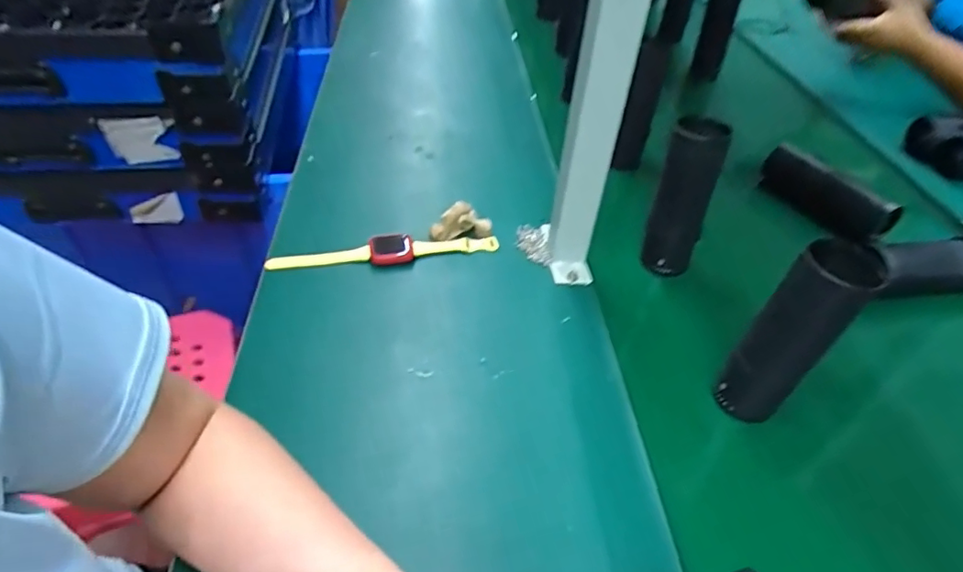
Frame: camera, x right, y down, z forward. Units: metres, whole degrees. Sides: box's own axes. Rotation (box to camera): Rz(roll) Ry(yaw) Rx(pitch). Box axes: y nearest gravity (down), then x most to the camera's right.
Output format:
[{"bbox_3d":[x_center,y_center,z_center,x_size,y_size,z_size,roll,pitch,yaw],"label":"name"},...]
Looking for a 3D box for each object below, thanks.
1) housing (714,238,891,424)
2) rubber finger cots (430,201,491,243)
[{"bbox_3d":[0.249,0.042,0.437,0.054,0.159,0.049,-27,52,-29],"label":"housing"},{"bbox_3d":[-0.023,-0.072,0.606,0.074,0.024,0.037,-12,46,-17],"label":"rubber finger cots"}]

